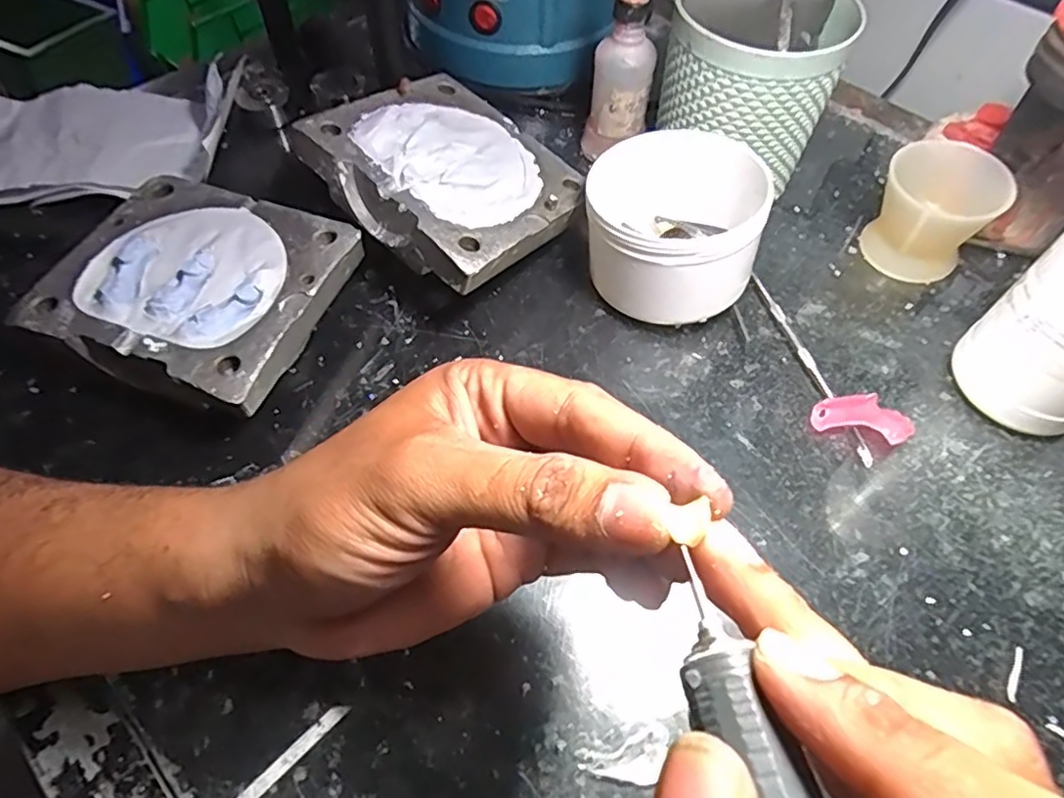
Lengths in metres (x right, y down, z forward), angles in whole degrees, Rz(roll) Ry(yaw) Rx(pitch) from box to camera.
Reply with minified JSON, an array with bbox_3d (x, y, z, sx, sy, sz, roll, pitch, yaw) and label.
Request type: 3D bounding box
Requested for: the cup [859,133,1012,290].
[{"bbox_3d":[0.229,-0.107,0.367,0.059,0.060,0.049,33,63,18],"label":"cup"}]

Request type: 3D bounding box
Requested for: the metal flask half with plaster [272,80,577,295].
[{"bbox_3d":[-0.043,-0.120,0.353,0.123,0.033,0.115,43,54,12],"label":"metal flask half with plaster"}]

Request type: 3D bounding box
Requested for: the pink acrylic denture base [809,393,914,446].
[{"bbox_3d":[0.166,0.010,0.319,0.047,0.012,0.026,21,60,12],"label":"pink acrylic denture base"}]

